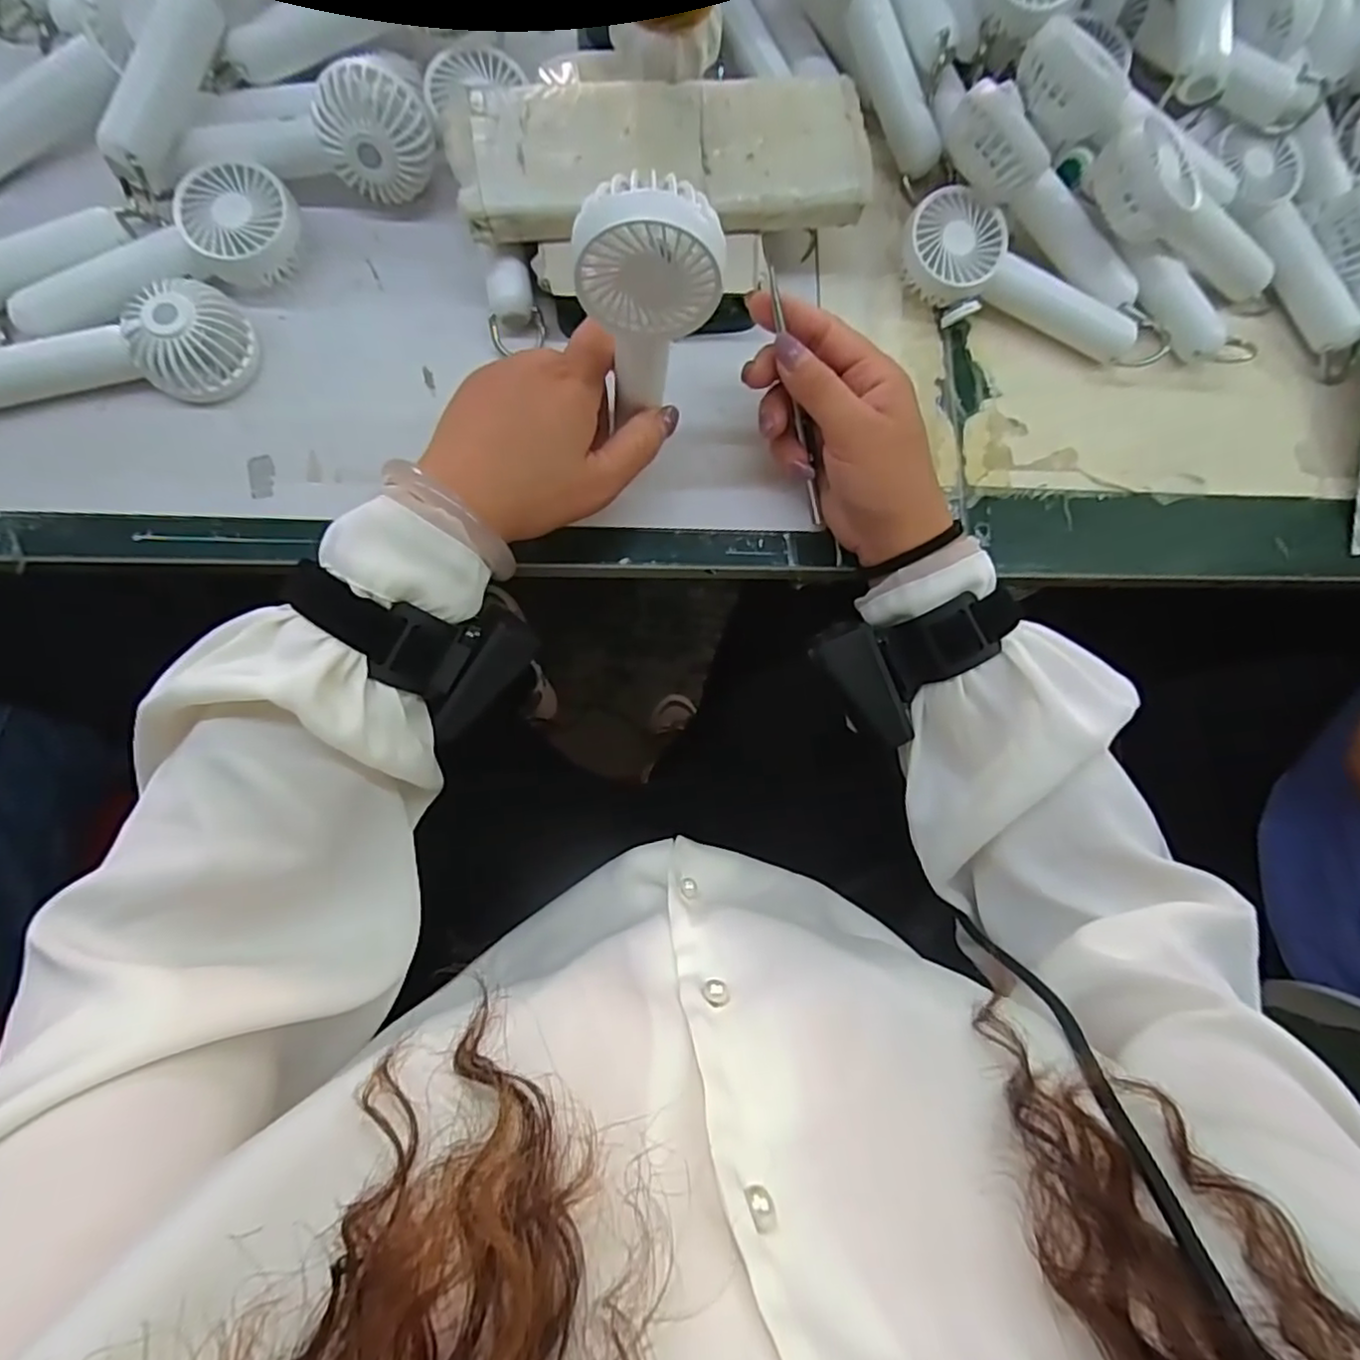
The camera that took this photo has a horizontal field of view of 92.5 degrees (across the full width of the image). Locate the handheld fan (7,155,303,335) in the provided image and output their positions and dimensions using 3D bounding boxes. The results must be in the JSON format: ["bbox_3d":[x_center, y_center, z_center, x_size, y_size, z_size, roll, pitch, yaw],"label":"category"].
[{"bbox_3d":[-0.274,-0.226,0.344,0.145,0.031,0.057,-23,84,-8],"label":"handheld fan"}]

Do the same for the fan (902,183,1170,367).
[{"bbox_3d":[0.209,-0.230,0.382,0.166,0.039,0.048,19,81,-2],"label":"fan"}]

